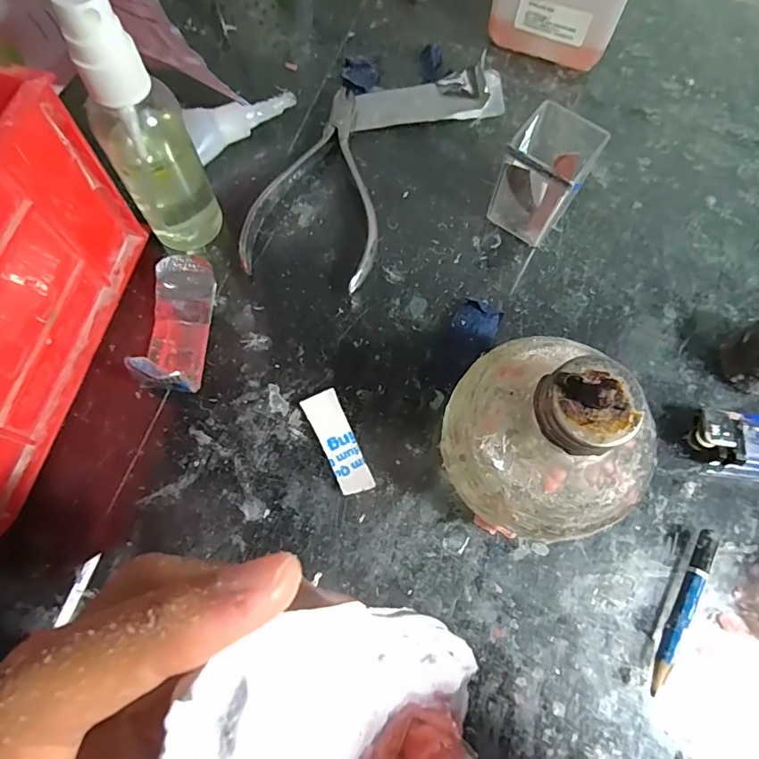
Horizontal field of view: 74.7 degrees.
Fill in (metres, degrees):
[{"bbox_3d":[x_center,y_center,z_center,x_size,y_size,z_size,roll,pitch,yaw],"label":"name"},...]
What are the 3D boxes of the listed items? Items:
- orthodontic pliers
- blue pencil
[{"bbox_3d":[-0.027,-0.105,0.260,0.066,0.013,0.123,11,70,3],"label":"orthodontic pliers"},{"bbox_3d":[0.119,0.089,0.196,0.007,0.009,0.065,31,73,9],"label":"blue pencil"}]

